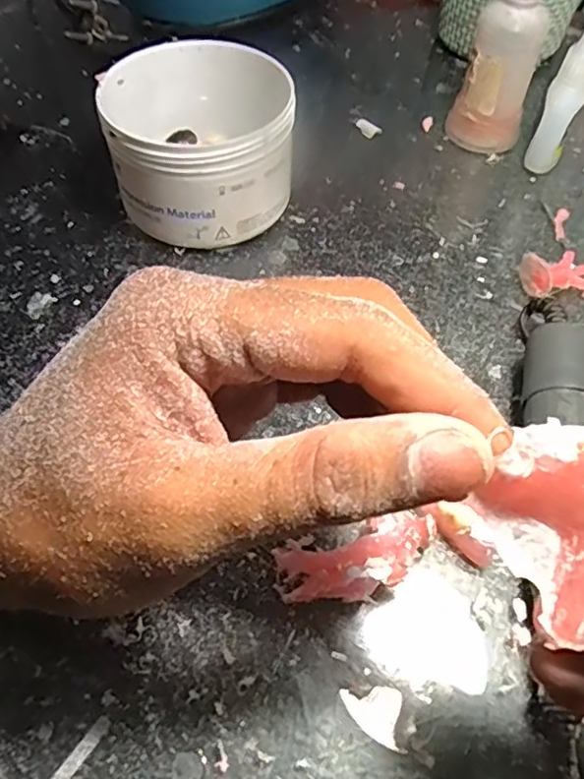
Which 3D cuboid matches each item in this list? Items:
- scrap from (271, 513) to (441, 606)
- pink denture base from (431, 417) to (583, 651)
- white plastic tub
[{"bbox_3d":[0.024,0.060,0.213,0.056,0.018,0.023,-11,56,-9],"label":"scrap"},{"bbox_3d":[0.055,0.028,0.122,0.030,0.026,0.034,-29,61,-19],"label":"pink denture base"},{"bbox_3d":[-0.048,-0.121,0.312,0.088,0.063,0.105,-16,57,-12],"label":"white plastic tub"}]

